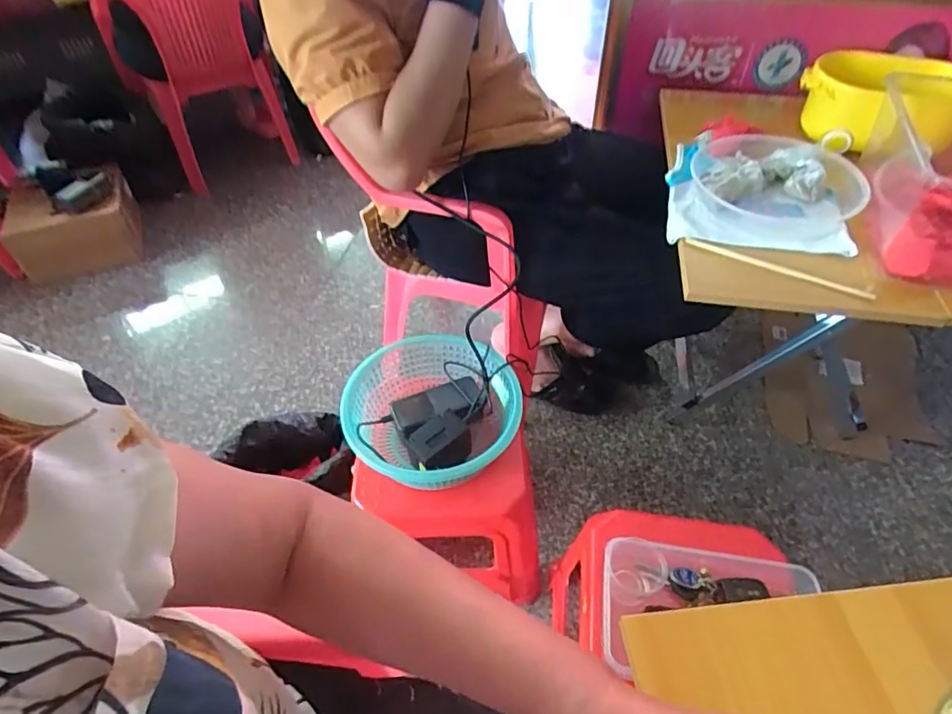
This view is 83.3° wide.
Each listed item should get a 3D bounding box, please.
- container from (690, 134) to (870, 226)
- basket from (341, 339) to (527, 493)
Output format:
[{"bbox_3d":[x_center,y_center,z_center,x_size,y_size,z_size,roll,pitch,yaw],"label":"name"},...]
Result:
[{"bbox_3d":[0.439,-0.267,0.787,0.228,0.055,0.177,22,52,20],"label":"container"},{"bbox_3d":[-0.062,0.085,0.756,0.236,0.101,0.228,0,48,0],"label":"basket"}]

